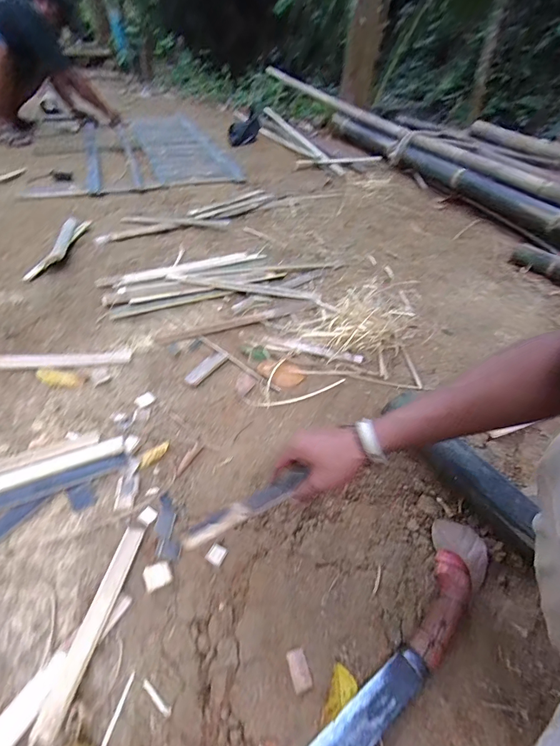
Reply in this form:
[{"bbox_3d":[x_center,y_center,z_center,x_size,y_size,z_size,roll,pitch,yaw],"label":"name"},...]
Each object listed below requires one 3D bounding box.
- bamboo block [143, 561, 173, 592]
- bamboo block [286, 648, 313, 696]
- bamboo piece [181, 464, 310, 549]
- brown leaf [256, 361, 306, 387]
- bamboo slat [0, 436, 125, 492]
[{"bbox_3d":[-0.153,0.254,0.491,0.032,0.008,0.029,-19,46,-20],"label":"bamboo block"},{"bbox_3d":[0.022,0.327,0.432,0.020,0.004,0.038,-12,44,-14],"label":"bamboo block"},{"bbox_3d":[-0.045,0.168,0.491,0.171,0.014,0.029,-30,47,-2],"label":"bamboo piece"},{"bbox_3d":[0.000,0.001,0.773,0.095,0.012,0.053,10,43,10],"label":"brown leaf"},{"bbox_3d":[-0.342,0.141,0.590,0.206,0.009,0.031,-17,48,-21],"label":"bamboo slat"}]

